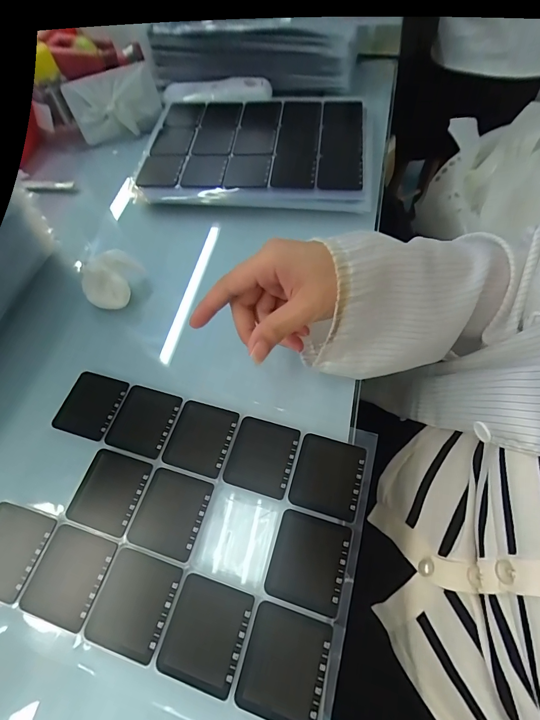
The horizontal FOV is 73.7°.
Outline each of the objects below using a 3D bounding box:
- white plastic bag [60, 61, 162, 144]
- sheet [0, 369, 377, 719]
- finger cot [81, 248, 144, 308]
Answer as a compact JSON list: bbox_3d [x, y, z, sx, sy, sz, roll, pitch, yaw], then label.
[{"bbox_3d":[-0.212,-0.355,0.498,0.115,0.072,0.031,-31,63,-13],"label":"white plastic bag"},{"bbox_3d":[-0.071,0.116,0.269,0.265,0.006,0.193,13,62,11],"label":"sheet"},{"bbox_3d":[-0.157,-0.084,0.354,0.033,0.041,0.053,9,61,9],"label":"finger cot"}]

